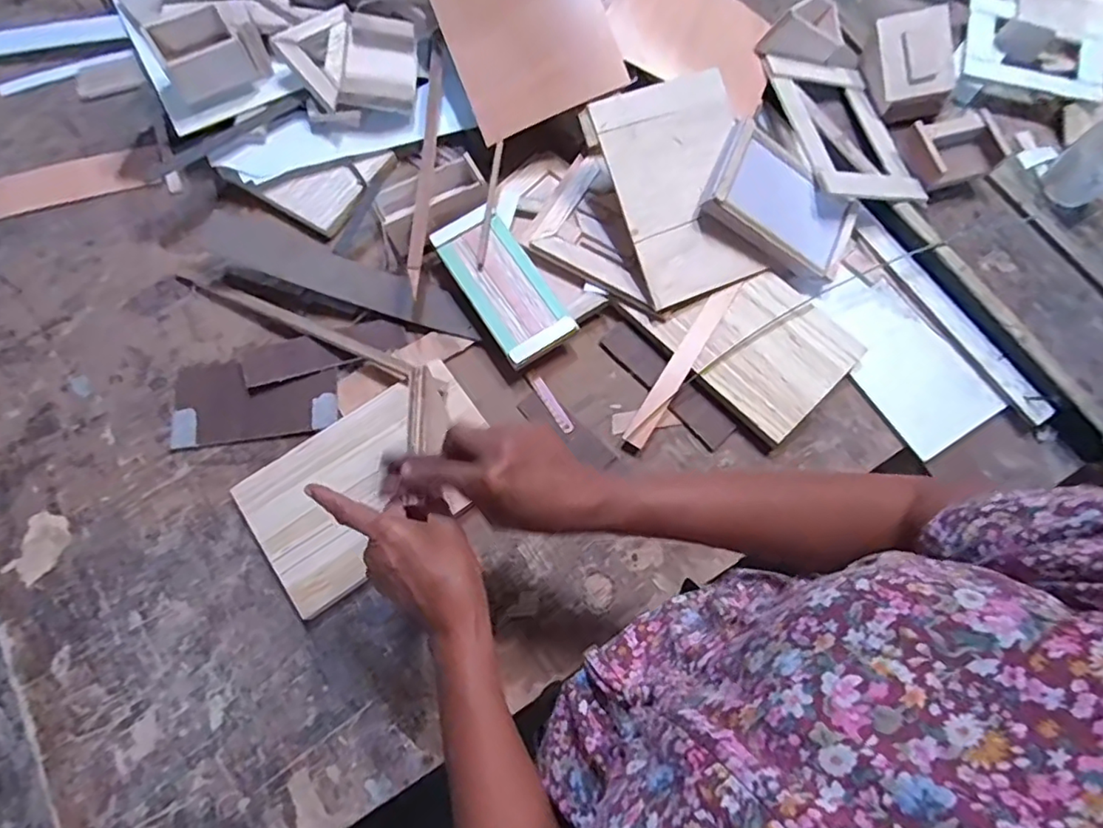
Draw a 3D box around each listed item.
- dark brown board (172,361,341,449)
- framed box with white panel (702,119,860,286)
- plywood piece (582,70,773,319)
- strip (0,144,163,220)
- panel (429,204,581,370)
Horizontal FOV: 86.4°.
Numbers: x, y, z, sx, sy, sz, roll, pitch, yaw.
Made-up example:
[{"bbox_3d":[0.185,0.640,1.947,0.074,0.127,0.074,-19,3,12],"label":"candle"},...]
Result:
[{"bbox_3d":[-0.303,-0.017,0.603,0.163,0.011,0.085,-8,77,-1],"label":"dark brown board"},{"bbox_3d":[0.247,-0.220,0.621,0.168,0.025,0.106,30,83,-15],"label":"framed box with white panel"},{"bbox_3d":[0.142,-0.234,0.607,0.150,0.014,0.213,-22,99,-14],"label":"plywood piece"},{"bbox_3d":[-0.563,-0.275,0.691,0.208,0.005,0.062,-15,71,-2],"label":"strip"},{"bbox_3d":[-0.052,-0.139,0.617,0.078,0.016,0.179,-32,78,-8],"label":"panel"}]

